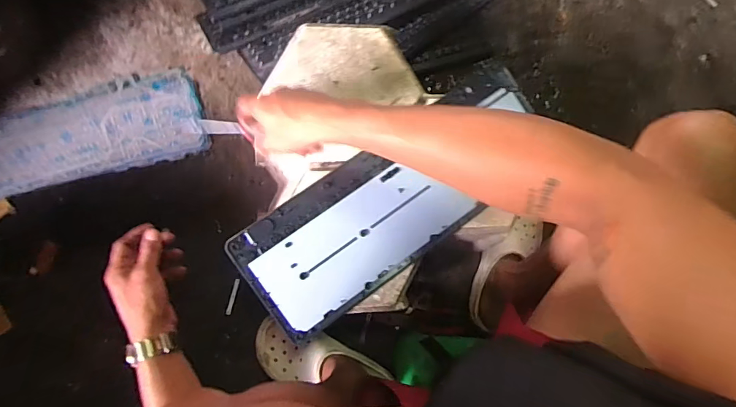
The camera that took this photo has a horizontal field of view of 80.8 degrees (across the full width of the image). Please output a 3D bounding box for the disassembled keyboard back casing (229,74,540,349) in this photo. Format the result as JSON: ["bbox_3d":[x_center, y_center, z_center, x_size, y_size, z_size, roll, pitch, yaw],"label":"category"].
[{"bbox_3d":[0.047,-0.010,0.571,0.445,0.023,0.150,-34,92,-8],"label":"disassembled keyboard back casing"}]

